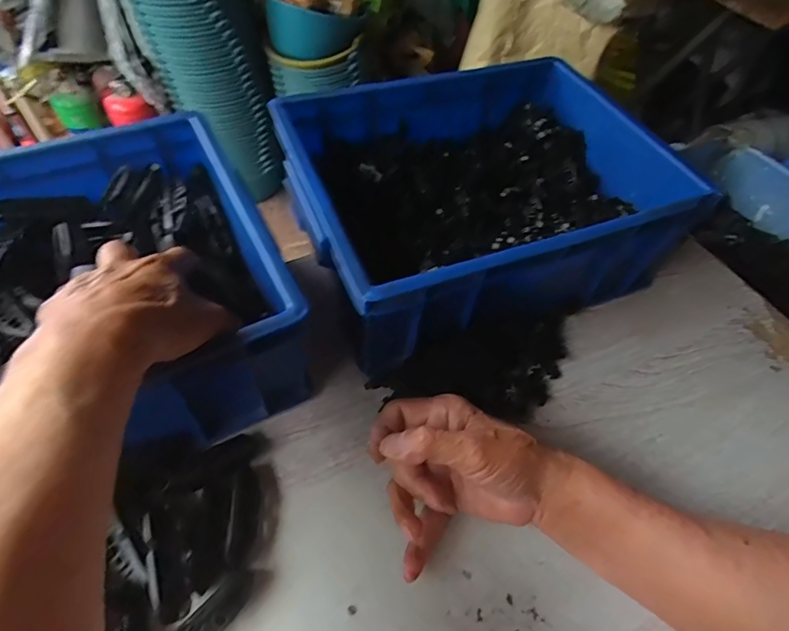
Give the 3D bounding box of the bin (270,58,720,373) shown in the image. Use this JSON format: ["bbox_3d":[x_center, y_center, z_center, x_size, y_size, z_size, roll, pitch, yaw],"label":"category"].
[{"bbox_3d":[0.073,-0.122,0.474,0.325,0.120,0.263,-18,57,-17],"label":"bin"}]

